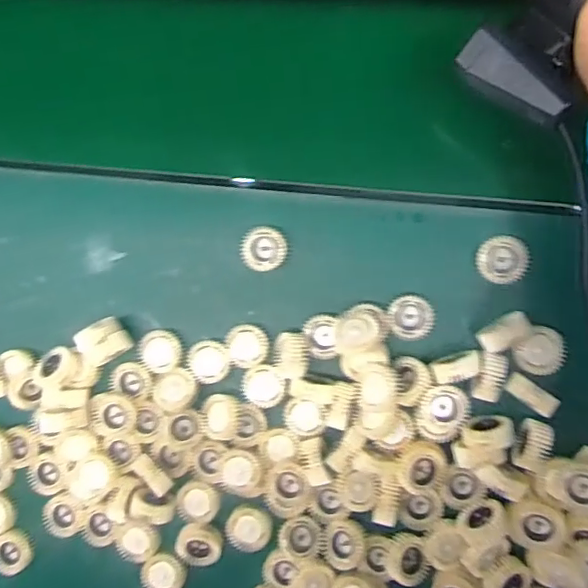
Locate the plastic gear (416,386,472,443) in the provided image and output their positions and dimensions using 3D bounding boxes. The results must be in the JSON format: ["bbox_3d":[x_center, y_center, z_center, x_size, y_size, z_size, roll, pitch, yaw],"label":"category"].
[{"bbox_3d":[0.099,0.080,0.376,0.033,0.013,0.039,10,94,8],"label":"plastic gear"}]

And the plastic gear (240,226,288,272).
[{"bbox_3d":[-0.020,-0.031,0.398,0.031,0.016,0.030,0,92,8],"label":"plastic gear"}]

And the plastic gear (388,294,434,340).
[{"bbox_3d":[0.080,0.016,0.388,0.029,0.008,0.030,0,92,8],"label":"plastic gear"}]

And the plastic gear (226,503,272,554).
[{"bbox_3d":[-0.032,0.169,0.408,0.033,0.015,0.028,18,95,7],"label":"plastic gear"}]

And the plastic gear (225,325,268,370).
[{"bbox_3d":[-0.033,0.037,0.406,0.029,0.014,0.030,-6,91,9],"label":"plastic gear"}]

